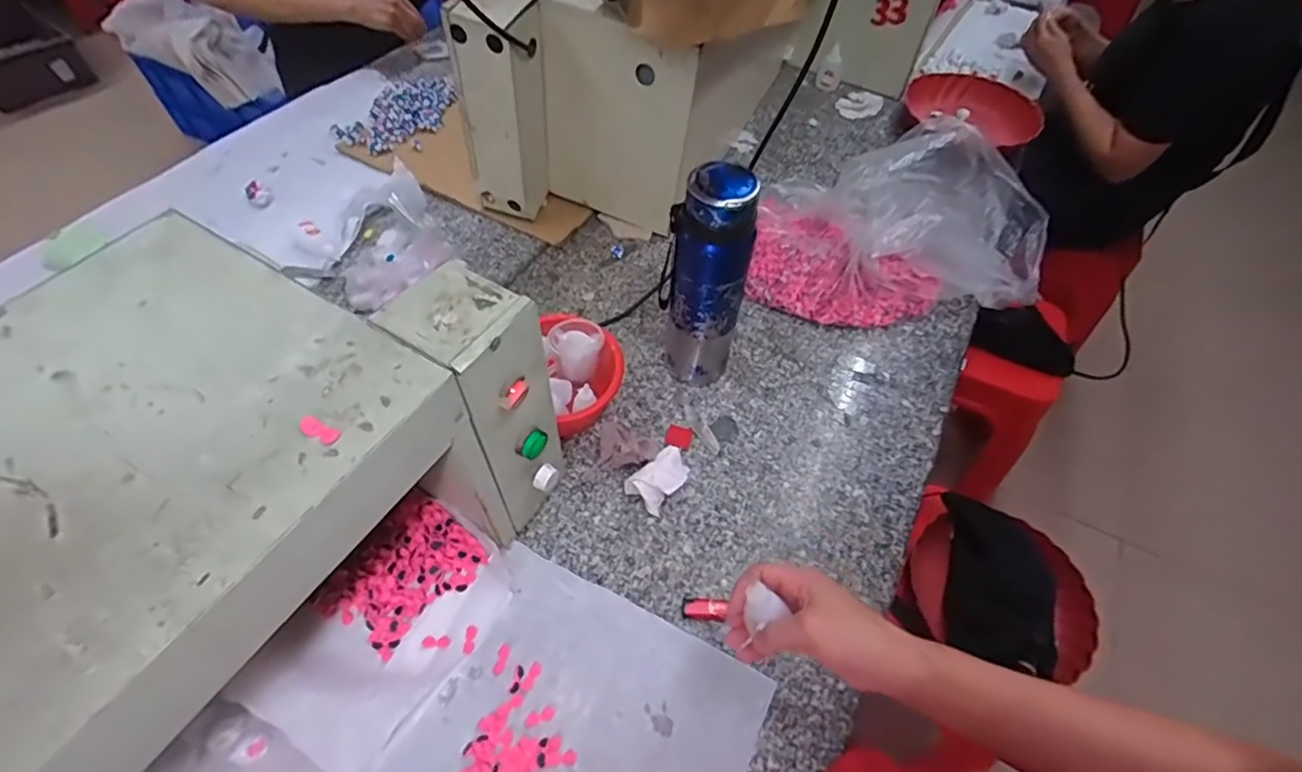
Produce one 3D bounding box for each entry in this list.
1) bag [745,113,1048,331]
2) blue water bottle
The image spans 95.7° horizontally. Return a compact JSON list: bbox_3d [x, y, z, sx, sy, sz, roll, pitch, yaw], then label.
[{"bbox_3d":[0.346,-0.231,0.830,0.389,0.132,0.273,3,54,-1],"label":"bag"},{"bbox_3d":[0.058,-0.105,0.647,0.087,0.274,0.066,15,55,8],"label":"blue water bottle"}]

